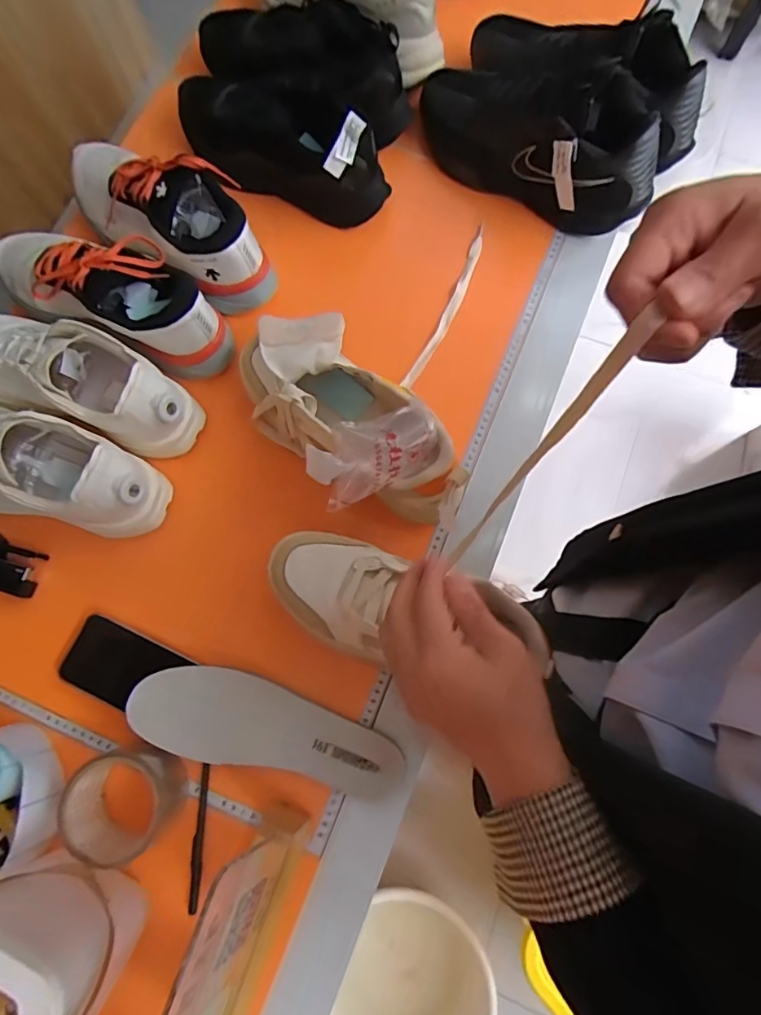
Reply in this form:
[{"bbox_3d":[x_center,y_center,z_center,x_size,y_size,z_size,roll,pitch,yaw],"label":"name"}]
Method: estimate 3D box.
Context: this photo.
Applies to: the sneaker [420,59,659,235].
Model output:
[{"bbox_3d":[0.175,-0.434,0.609,0.298,0.125,0.106,30,78,8],"label":"sneaker"}]

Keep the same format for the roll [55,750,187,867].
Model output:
[{"bbox_3d":[-0.230,0.263,0.479,0.092,0.057,0.089,-20,76,-5],"label":"roll"}]

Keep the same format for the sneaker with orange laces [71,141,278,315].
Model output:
[{"bbox_3d":[-0.239,-0.334,0.597,0.271,0.096,0.111,34,78,9],"label":"sneaker with orange laces"}]

